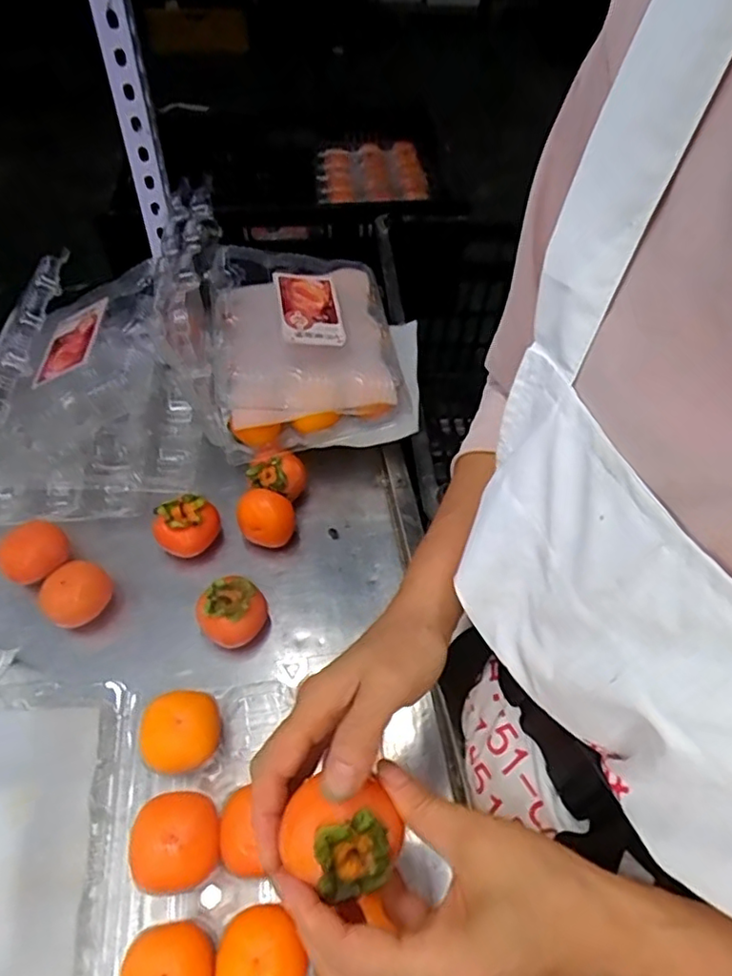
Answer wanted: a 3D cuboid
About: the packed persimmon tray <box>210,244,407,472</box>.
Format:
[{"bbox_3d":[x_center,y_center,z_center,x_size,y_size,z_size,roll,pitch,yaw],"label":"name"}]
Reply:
[{"bbox_3d":[-0.061,-0.136,0.578,0.179,0.103,0.192,-8,53,-5],"label":"packed persimmon tray"}]

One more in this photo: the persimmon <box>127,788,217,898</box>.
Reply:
[{"bbox_3d":[-0.120,0.224,0.377,0.052,0.036,0.055,0,53,1],"label":"persimmon"}]

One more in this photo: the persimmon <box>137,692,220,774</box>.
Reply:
[{"bbox_3d":[-0.130,0.175,0.425,0.053,0.045,0.053,0,53,1],"label":"persimmon"}]

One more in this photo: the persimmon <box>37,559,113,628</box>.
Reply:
[{"bbox_3d":[-0.239,0.089,0.492,0.049,0.047,0.053,35,61,24],"label":"persimmon"}]

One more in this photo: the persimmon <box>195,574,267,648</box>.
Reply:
[{"bbox_3d":[-0.107,0.104,0.484,0.047,0.043,0.049,0,53,1],"label":"persimmon"}]

